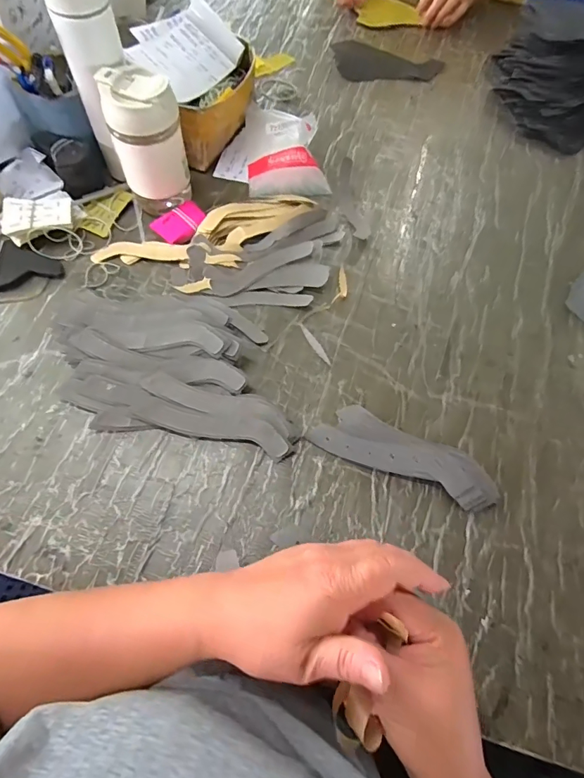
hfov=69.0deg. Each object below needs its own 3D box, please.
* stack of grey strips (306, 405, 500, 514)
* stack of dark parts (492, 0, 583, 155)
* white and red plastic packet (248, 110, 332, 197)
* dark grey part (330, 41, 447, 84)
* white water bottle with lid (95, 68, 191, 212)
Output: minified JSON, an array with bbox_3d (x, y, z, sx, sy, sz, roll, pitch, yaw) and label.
[{"bbox_3d":[0.118,0.066,0.444,0.192,0.025,0.059,24,65,9],"label":"stack of grey strips"},{"bbox_3d":[0.454,-0.540,0.716,0.220,0.096,0.269,30,66,12],"label":"stack of dark parts"},{"bbox_3d":[-0.008,-0.369,0.640,0.114,0.046,0.180,-2,64,-3],"label":"white and red plastic packet"},{"bbox_3d":[0.177,-0.607,0.785,0.194,0.005,0.119,-2,64,-3],"label":"dark grey part"},{"bbox_3d":[-0.177,-0.303,0.534,0.082,0.153,0.073,-16,66,-10],"label":"white water bottle with lid"}]

